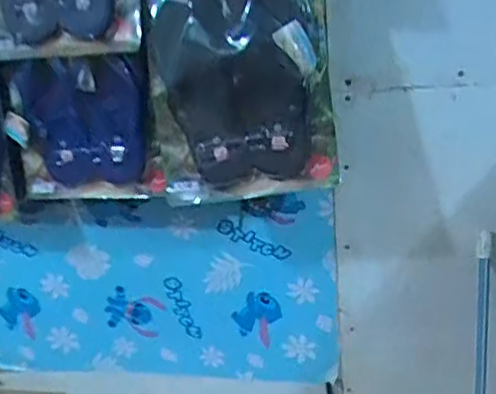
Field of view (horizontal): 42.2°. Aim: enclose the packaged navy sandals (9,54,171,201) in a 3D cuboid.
[{"bbox_3d":[-0.236,-0.097,0.942,0.225,0.217,0.037,2,25,19],"label":"packaged navy sandals"}]

